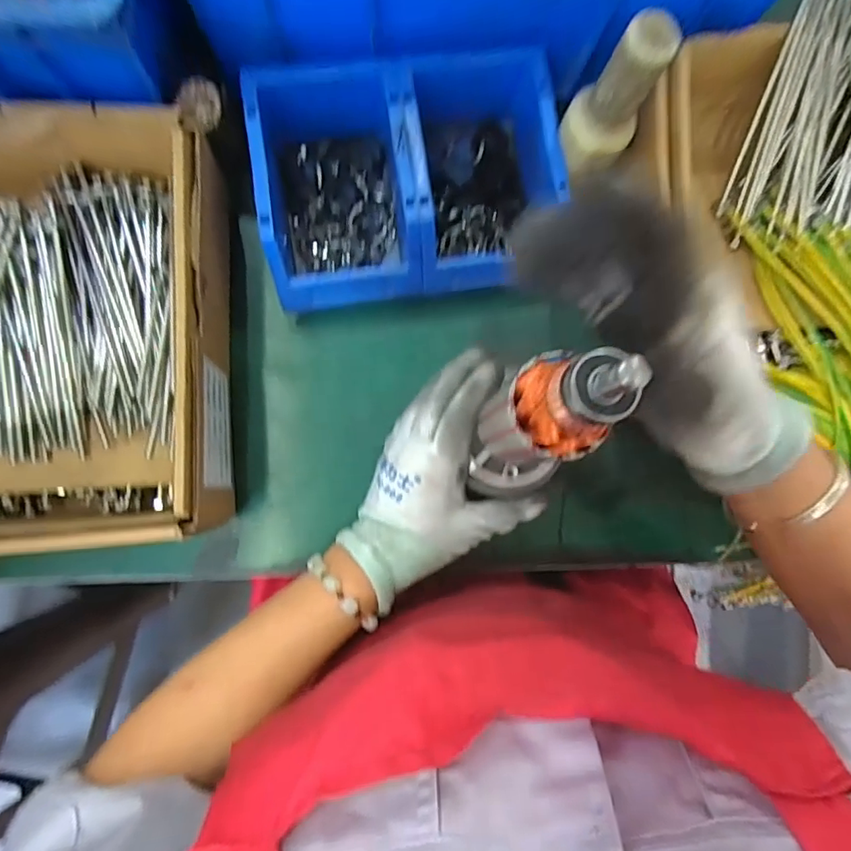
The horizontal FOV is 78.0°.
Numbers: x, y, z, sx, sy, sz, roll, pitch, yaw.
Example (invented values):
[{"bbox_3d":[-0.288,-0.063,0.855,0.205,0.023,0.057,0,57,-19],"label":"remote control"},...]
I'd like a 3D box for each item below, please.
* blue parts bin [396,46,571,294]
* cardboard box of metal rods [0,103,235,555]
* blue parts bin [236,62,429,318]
[{"bbox_3d":[0.042,-0.187,0.398,0.113,0.073,0.155,-8,87,-4],"label":"blue parts bin"},{"bbox_3d":[-0.329,-0.057,0.340,0.366,0.081,0.248,-2,86,-4],"label":"cardboard box of metal rods"},{"bbox_3d":[-0.064,-0.173,0.389,0.105,0.072,0.159,-7,87,-4],"label":"blue parts bin"}]

